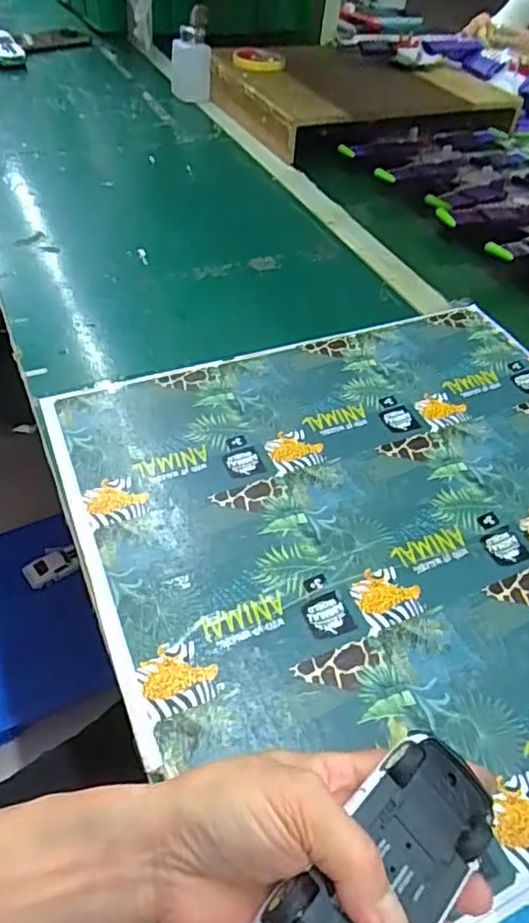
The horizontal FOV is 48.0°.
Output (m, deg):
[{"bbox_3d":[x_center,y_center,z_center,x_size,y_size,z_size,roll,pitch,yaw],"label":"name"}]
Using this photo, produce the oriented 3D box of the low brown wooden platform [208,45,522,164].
[{"bbox_3d":[0.175,-0.579,0.953,0.451,0.088,0.256,-16,51,-17],"label":"low brown wooden platform"}]

